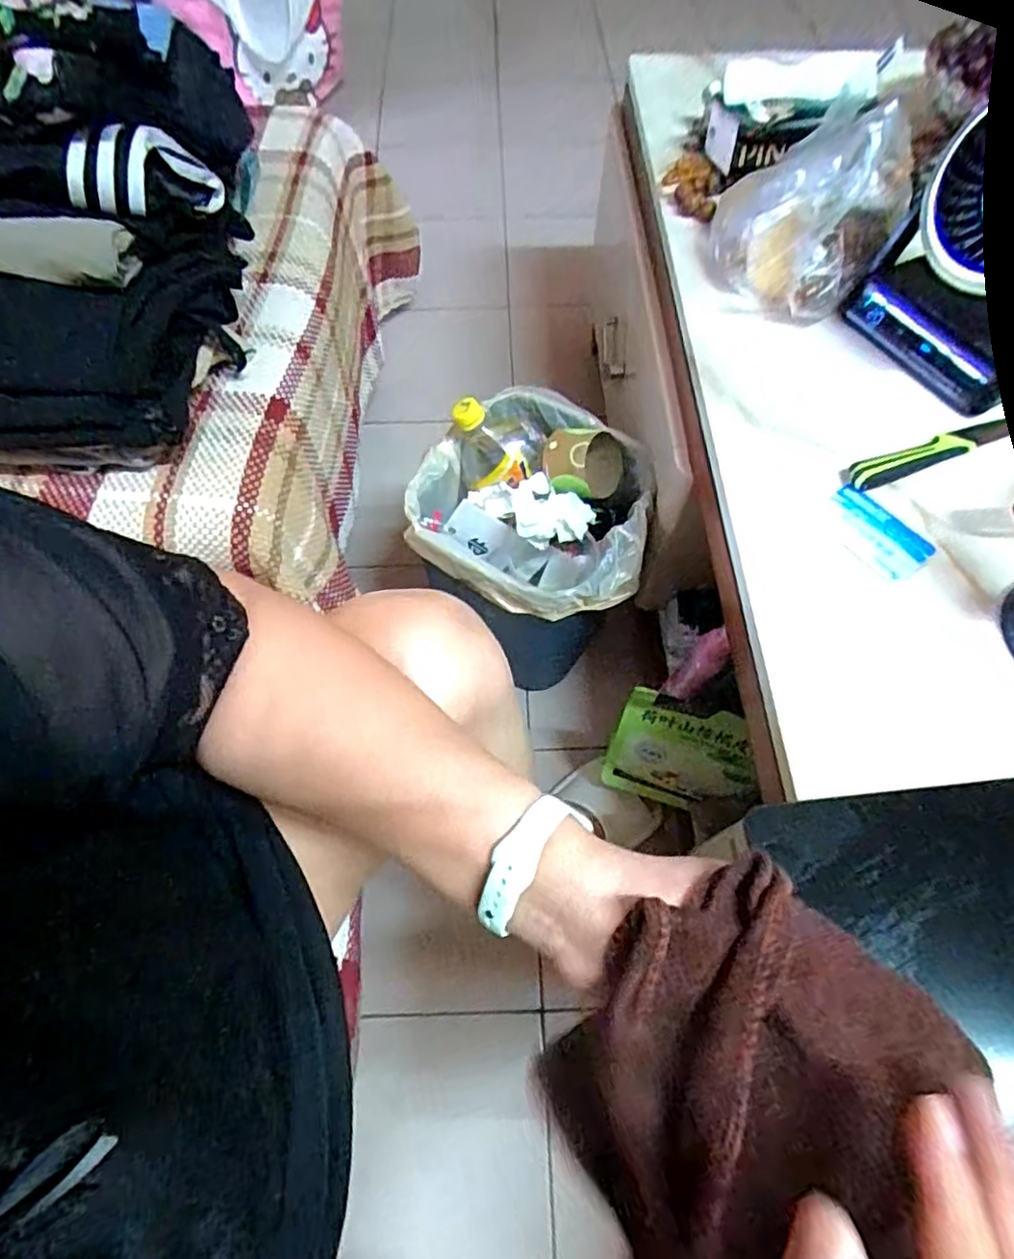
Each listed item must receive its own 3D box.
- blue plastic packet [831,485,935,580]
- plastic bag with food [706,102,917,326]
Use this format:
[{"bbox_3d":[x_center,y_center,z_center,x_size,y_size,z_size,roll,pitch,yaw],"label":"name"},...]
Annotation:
[{"bbox_3d":[0.284,-0.075,0.497,0.048,0.005,0.083,-33,66,-16],"label":"blue plastic packet"},{"bbox_3d":[0.256,-0.380,0.562,0.096,0.150,0.153,-32,66,-15],"label":"plastic bag with food"}]

